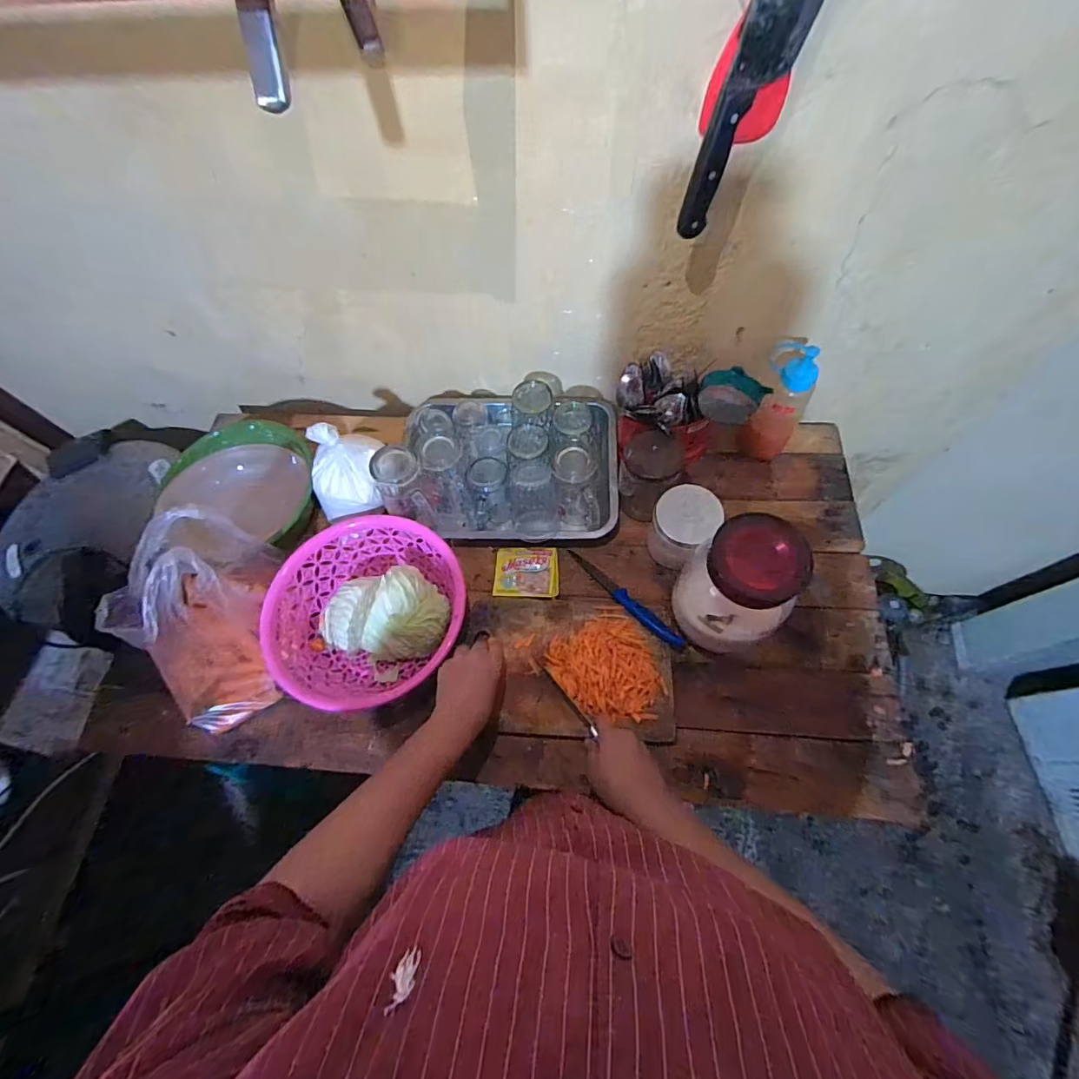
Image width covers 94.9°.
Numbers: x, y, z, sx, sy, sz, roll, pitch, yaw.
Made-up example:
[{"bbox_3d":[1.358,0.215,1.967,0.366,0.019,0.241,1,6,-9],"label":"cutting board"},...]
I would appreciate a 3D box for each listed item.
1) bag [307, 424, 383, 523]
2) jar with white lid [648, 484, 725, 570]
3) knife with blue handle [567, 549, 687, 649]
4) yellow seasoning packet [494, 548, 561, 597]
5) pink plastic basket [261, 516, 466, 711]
[{"bbox_3d":[-0.279,-0.098,0.700,0.106,0.109,0.080,-13,65,-3],"label":"bag"},{"bbox_3d":[0.196,-0.013,0.690,0.079,0.118,0.078,-1,65,3],"label":"jar with white lid"},{"bbox_3d":[0.117,0.080,0.700,0.208,0.010,0.025,41,73,20],"label":"knife with blue handle"},{"bbox_3d":[-0.019,0.048,0.738,0.094,0.008,0.079,1,65,4],"label":"yellow seasoning packet"},{"bbox_3d":[-0.230,0.100,0.688,0.263,0.101,0.250,-1,65,3],"label":"pink plastic basket"}]

